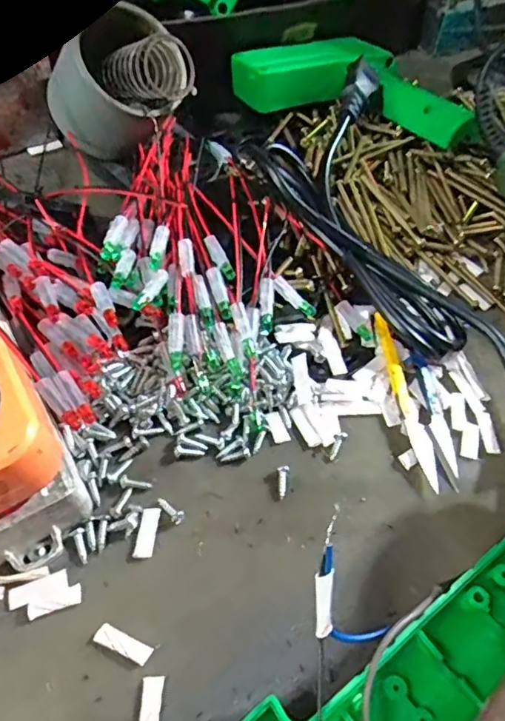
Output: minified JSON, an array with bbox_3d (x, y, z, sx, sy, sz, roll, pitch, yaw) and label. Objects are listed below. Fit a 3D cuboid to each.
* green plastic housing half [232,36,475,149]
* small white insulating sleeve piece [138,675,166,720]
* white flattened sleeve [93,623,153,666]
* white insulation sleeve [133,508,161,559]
[{"bbox_3d":[0.069,-0.190,0.362,0.158,0.031,0.089,23,59,10],"label":"green plastic housing half"},{"bbox_3d":[-0.036,0.124,0.190,0.008,0.004,0.022,3,58,-2],"label":"small white insulating sleeve piece"},{"bbox_3d":[-0.048,0.105,0.201,0.022,0.004,0.007,23,59,10],"label":"white flattened sleeve"},{"bbox_3d":[-0.044,0.071,0.223,0.008,0.004,0.020,7,58,1],"label":"white insulation sleeve"}]

